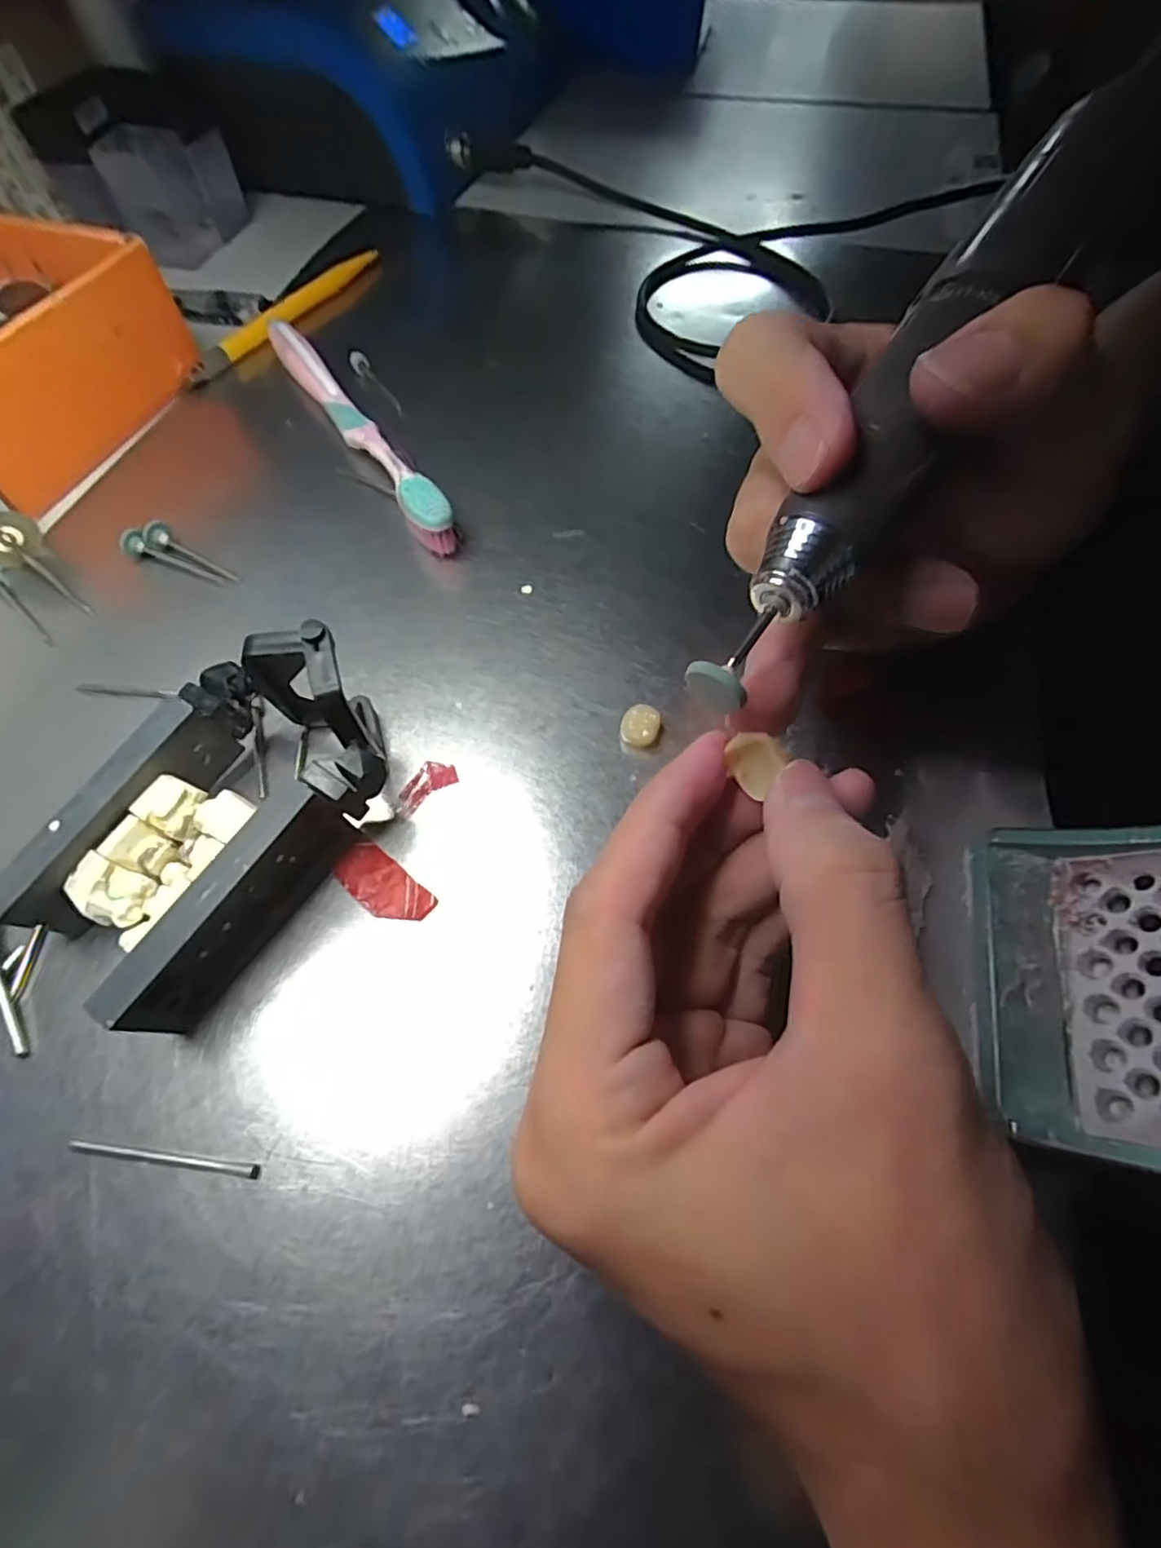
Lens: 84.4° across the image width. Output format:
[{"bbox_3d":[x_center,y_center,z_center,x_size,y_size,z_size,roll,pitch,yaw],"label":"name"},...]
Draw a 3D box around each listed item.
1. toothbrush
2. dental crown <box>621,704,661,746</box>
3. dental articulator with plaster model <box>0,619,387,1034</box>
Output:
[{"bbox_3d":[-0.095,-0.144,0.263,0.015,0.019,0.175,-30,63,-14],"label":"toothbrush"},{"bbox_3d":[0.018,-0.014,0.193,0.011,0.007,0.011,13,62,10],"label":"dental crown"},{"bbox_3d":[-0.091,0.009,0.162,0.056,0.043,0.092,32,66,19],"label":"dental articulator with plaster model"}]

